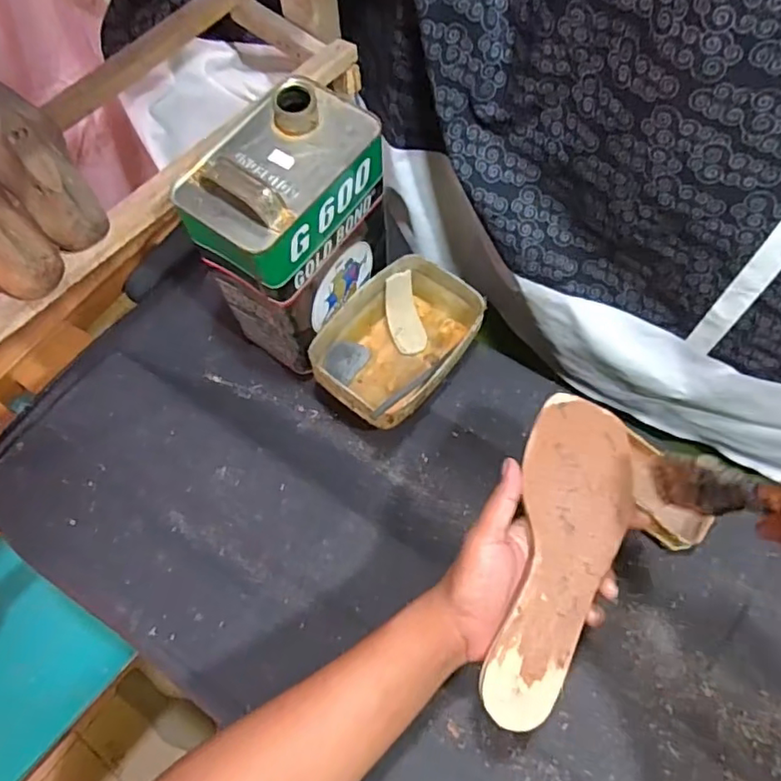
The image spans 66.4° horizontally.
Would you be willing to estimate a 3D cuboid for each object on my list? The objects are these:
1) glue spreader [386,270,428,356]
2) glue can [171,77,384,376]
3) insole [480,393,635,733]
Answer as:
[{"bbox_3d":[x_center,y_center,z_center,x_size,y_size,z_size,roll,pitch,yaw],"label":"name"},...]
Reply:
[{"bbox_3d":[0.016,-0.086,0.675,0.037,0.019,0.089,-13,93,-6],"label":"glue spreader"},{"bbox_3d":[-0.092,-0.142,0.590,0.110,0.243,0.167,32,67,15],"label":"glue can"},{"bbox_3d":[0.124,0.117,0.433,0.079,0.011,0.235,16,70,8],"label":"insole"}]

